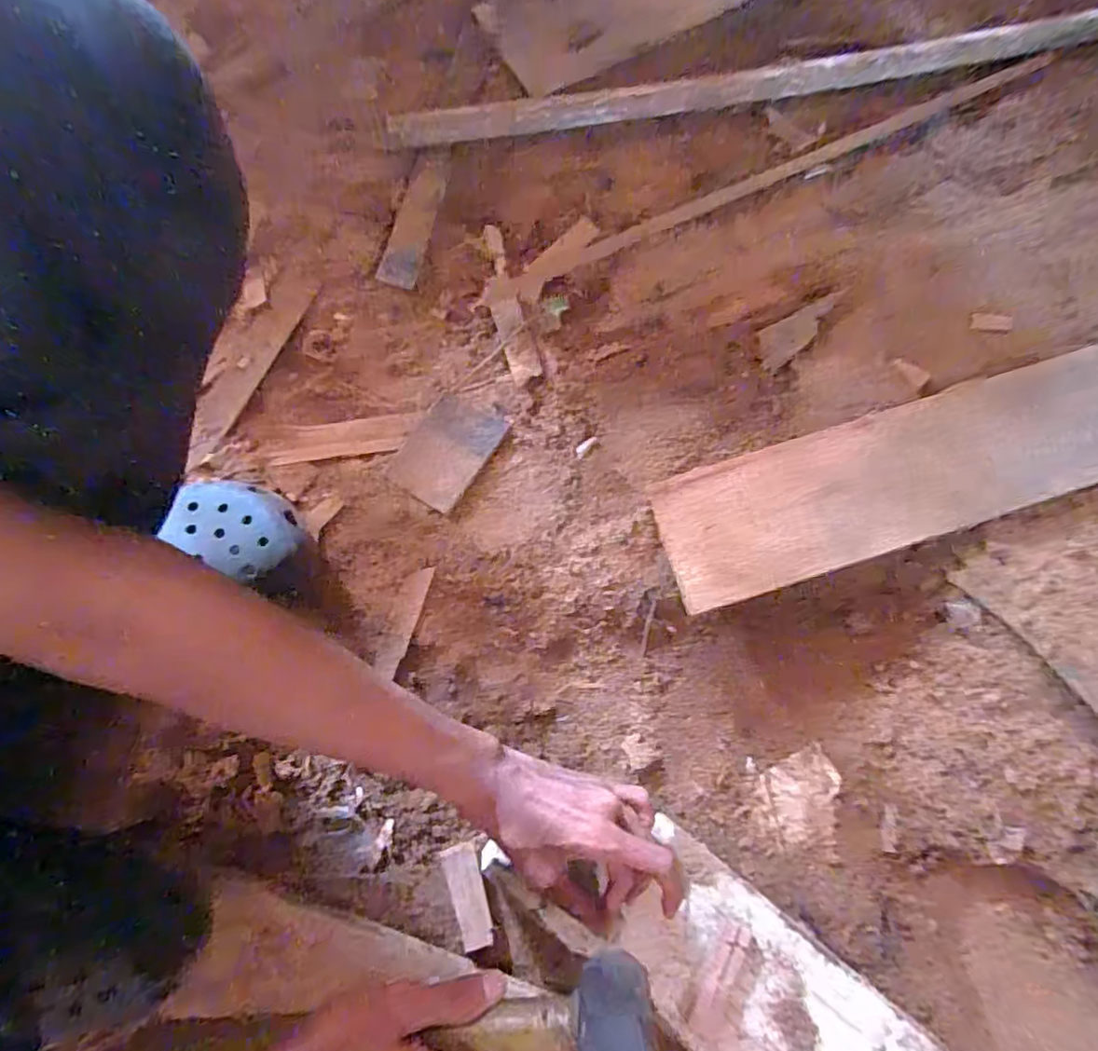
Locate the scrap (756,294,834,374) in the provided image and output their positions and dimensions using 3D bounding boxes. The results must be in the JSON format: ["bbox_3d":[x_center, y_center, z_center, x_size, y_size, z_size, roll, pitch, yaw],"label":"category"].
[{"bbox_3d":[0.229,-0.183,0.551,0.094,0.004,0.035,-38,84,-9],"label":"scrap"}]

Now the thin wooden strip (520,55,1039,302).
[{"bbox_3d":[0.237,-0.352,0.579,0.600,0.015,0.022,-25,82,-7],"label":"thin wooden strip"}]

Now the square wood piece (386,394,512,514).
[{"bbox_3d":[-0.093,-0.070,0.536,0.071,0.006,0.099,33,80,3],"label":"square wood piece"}]

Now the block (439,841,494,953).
[{"bbox_3d":[-0.063,0.293,0.469,0.027,0.020,0.073,-16,81,-6],"label":"block"}]

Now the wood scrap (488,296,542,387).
[{"bbox_3d":[-0.030,-0.171,0.550,0.027,0.004,0.082,-17,81,-6],"label":"wood scrap"}]

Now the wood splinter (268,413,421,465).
[{"bbox_3d":[-0.186,-0.079,0.539,0.128,0.004,0.040,-7,64,-2],"label":"wood splinter"}]

